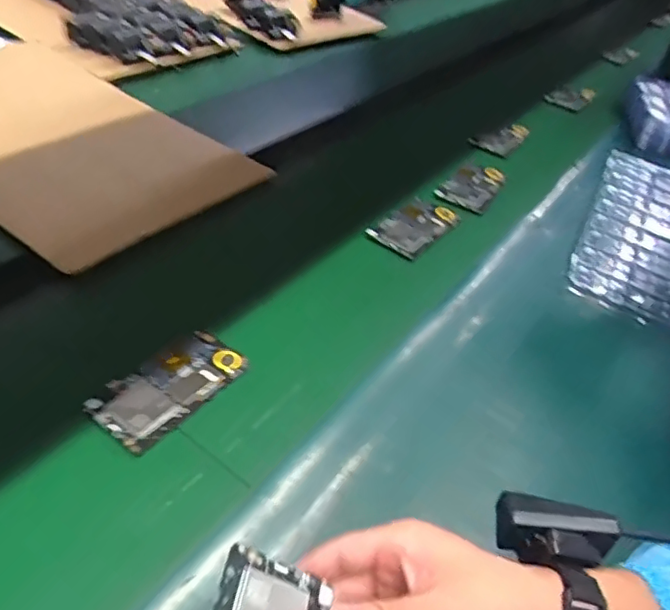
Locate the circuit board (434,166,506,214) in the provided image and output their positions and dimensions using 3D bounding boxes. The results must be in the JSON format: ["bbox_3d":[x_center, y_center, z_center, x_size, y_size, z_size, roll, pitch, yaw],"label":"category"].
[{"bbox_3d":[0.191,-0.167,0.807,0.069,0.004,0.126,25,47,20],"label":"circuit board"}]

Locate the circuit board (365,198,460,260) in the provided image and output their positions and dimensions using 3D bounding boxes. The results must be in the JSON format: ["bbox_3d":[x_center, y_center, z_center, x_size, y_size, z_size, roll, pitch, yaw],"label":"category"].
[{"bbox_3d":[0.100,-0.101,0.717,0.067,0.010,0.123,31,49,25],"label":"circuit board"}]

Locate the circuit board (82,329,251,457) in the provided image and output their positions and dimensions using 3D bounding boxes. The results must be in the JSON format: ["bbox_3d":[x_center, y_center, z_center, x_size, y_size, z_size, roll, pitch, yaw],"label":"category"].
[{"bbox_3d":[-0.135,0.064,0.486,0.068,0.009,0.125,32,49,26],"label":"circuit board"}]

